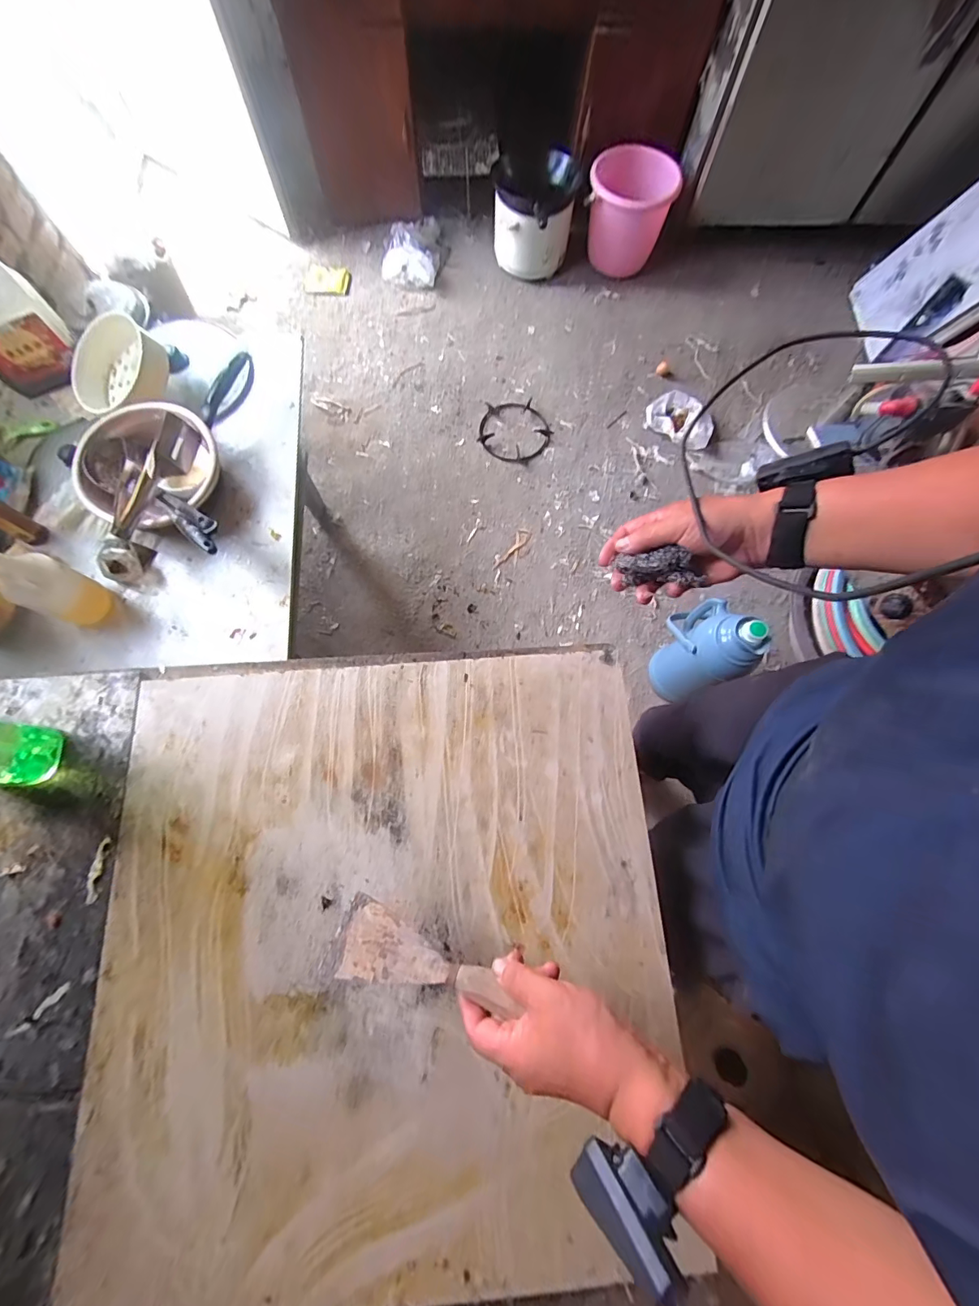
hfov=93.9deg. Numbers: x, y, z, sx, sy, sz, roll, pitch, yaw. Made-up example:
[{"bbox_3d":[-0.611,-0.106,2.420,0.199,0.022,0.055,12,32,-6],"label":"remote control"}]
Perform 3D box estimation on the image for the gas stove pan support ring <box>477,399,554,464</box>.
[{"bbox_3d":[0.082,-0.702,1.435,0.222,0.016,0.225,1,73,-2],"label":"gas stove pan support ring"}]

